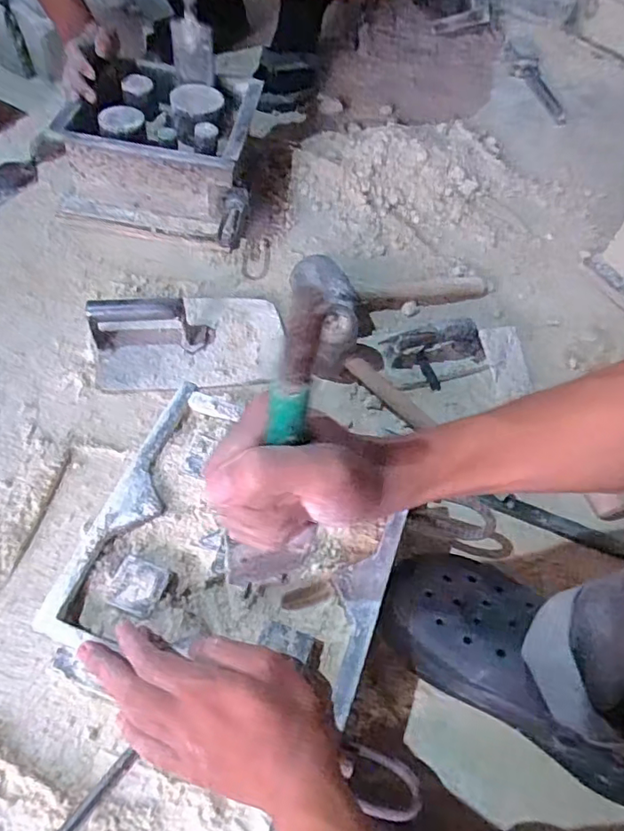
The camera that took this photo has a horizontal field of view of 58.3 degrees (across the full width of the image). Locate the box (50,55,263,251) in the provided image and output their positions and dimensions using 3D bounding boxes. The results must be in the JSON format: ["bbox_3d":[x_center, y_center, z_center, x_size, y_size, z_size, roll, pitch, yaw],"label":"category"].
[{"bbox_3d":[-0.208,-0.370,0.787,0.267,0.126,0.241,10,57,1],"label":"box"}]

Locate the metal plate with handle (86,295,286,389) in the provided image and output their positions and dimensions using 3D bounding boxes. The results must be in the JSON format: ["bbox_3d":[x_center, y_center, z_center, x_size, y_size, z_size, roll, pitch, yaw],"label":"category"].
[{"bbox_3d":[-0.145,-0.108,0.669,0.226,0.069,0.139,-3,58,-7],"label":"metal plate with handle"}]

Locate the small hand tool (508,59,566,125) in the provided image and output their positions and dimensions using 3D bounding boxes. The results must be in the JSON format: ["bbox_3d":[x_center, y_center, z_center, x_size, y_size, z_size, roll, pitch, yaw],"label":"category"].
[{"bbox_3d":[0.458,-0.660,1.138,0.059,0.018,0.220,-2,60,-10],"label":"small hand tool"}]

